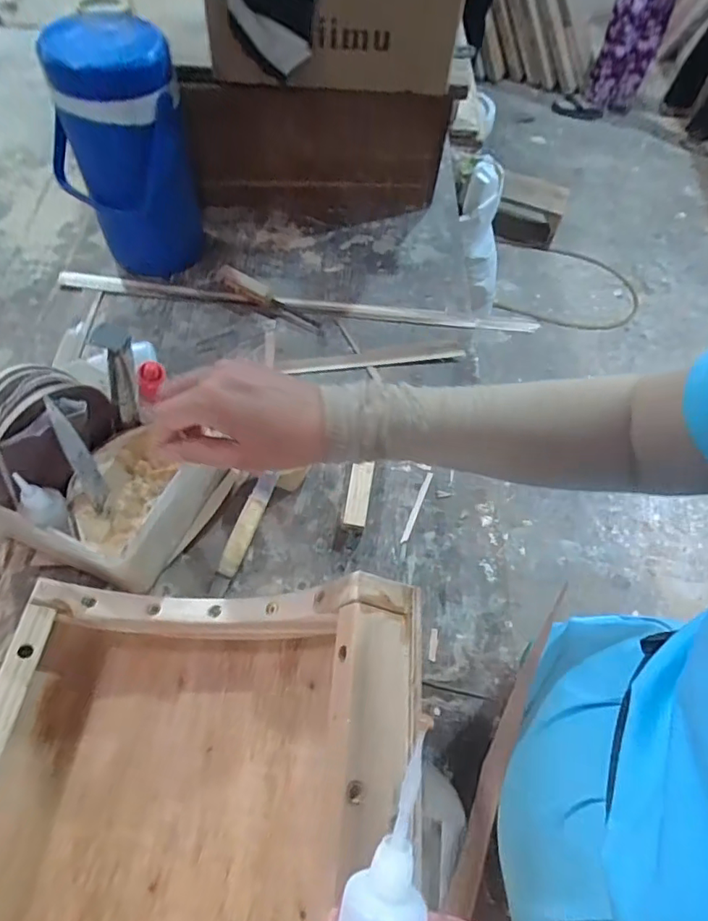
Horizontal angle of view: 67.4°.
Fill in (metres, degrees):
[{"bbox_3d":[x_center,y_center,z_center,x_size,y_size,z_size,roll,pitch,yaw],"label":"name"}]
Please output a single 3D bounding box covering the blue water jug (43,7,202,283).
[{"bbox_3d":[-0.249,-0.326,0.580,0.142,0.248,0.111,-13,59,-12],"label":"blue water jug"}]

